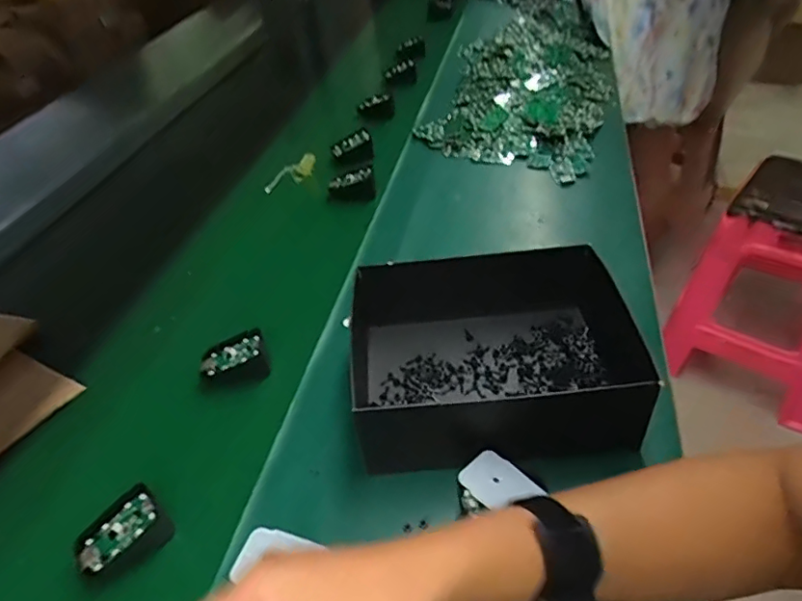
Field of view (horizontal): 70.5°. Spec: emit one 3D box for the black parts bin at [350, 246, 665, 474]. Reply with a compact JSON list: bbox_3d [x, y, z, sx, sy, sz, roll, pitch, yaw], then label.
[{"bbox_3d":[0.076,0.044,0.508,0.242,0.073,0.197,-4,40,2],"label":"black parts bin"}]

